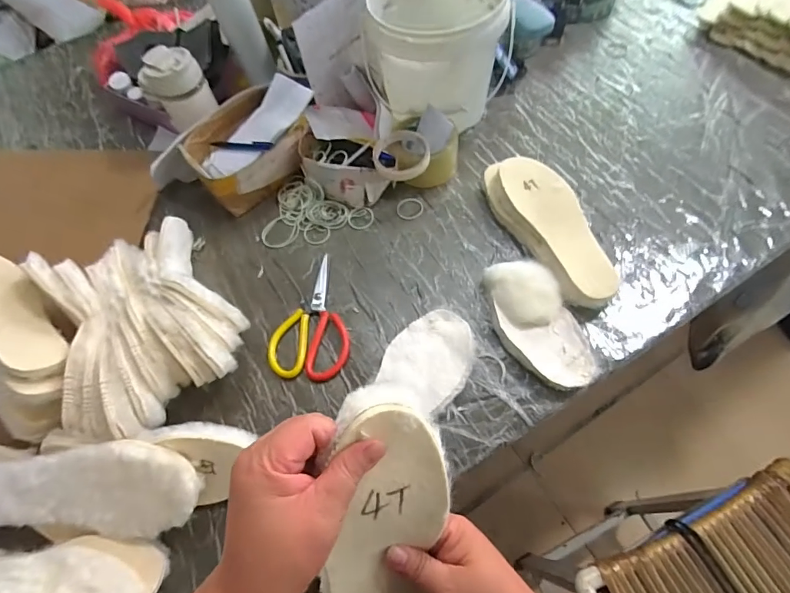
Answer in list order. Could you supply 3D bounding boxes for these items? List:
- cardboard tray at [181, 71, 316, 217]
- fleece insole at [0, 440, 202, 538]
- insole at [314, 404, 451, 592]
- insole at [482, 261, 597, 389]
[{"bbox_3d":[-0.233,-0.255,0.722,0.207,0.096,0.151,-41,66,-16],"label":"cardboard tray"},{"bbox_3d":[-0.339,0.210,0.477,0.269,0.014,0.095,-4,87,8],"label":"fleece insole"},{"bbox_3d":[-0.010,0.183,0.306,0.079,0.012,0.236,5,107,-16],"label":"insole"},{"bbox_3d":[0.184,0.032,0.565,0.093,0.031,0.181,-19,62,-5],"label":"insole"}]

